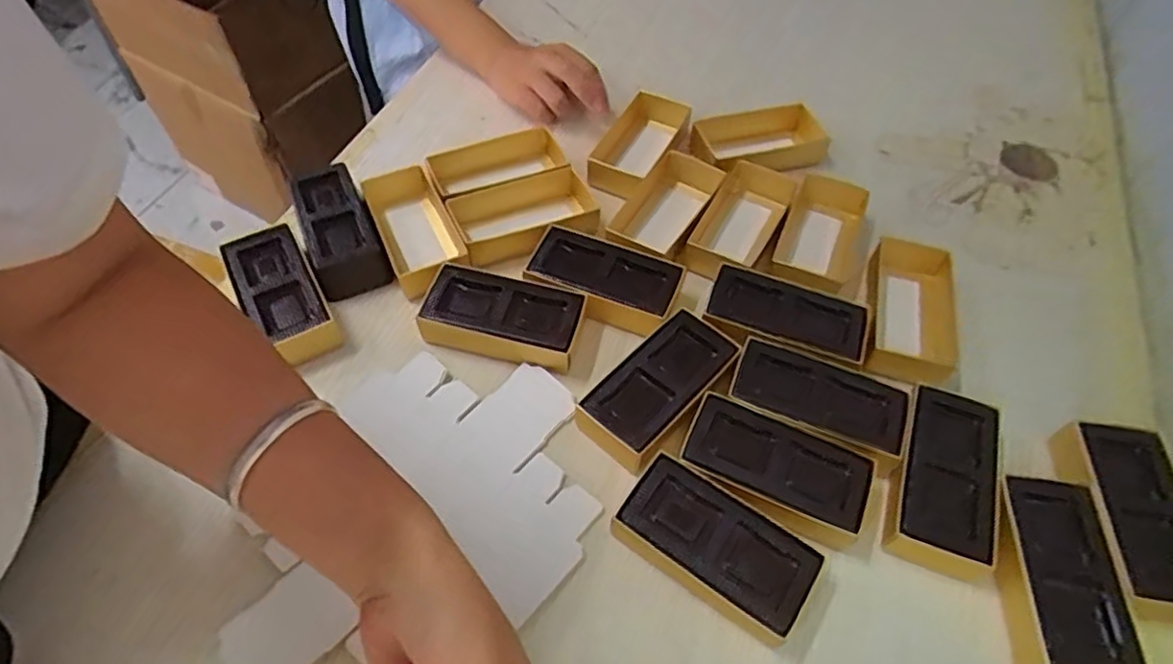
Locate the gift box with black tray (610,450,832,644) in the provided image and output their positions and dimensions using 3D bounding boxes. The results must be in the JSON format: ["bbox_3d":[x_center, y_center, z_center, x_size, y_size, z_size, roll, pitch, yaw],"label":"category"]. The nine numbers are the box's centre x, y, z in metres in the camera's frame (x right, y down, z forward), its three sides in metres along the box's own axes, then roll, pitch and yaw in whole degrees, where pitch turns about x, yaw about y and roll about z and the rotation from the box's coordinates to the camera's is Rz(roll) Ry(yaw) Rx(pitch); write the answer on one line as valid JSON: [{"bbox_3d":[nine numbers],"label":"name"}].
[{"bbox_3d":[0.076,0.127,0.386,0.113,0.030,0.057,30,59,19],"label":"gift box with black tray"}]

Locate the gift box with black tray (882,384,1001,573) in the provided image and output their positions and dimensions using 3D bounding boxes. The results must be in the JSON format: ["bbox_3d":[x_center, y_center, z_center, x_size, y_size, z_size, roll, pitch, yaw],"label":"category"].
[{"bbox_3d":[0.226,0.094,0.414,0.061,0.033,0.113,20,57,12],"label":"gift box with black tray"}]

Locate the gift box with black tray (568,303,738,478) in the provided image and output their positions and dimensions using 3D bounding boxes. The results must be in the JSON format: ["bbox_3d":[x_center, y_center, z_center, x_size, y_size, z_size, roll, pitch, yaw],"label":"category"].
[{"bbox_3d":[0.049,0.039,0.449,0.060,0.033,0.116,34,61,21],"label":"gift box with black tray"}]

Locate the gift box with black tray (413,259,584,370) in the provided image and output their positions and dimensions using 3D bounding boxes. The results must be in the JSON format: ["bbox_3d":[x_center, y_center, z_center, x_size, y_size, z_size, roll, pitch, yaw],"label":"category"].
[{"bbox_3d":[-0.064,-0.012,0.479,0.118,0.029,0.056,13,55,8],"label":"gift box with black tray"}]

